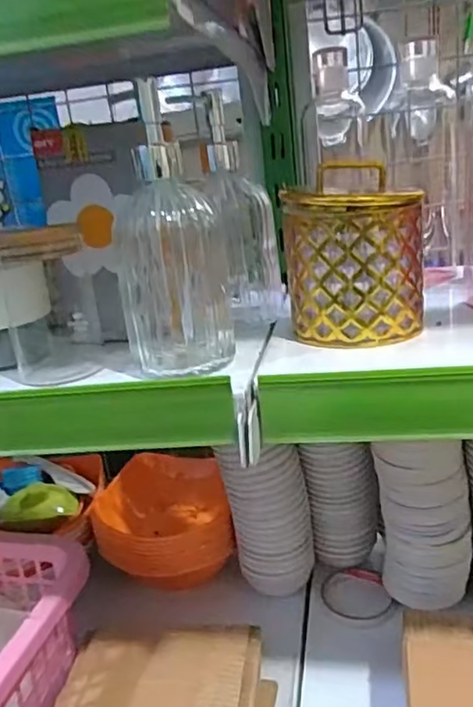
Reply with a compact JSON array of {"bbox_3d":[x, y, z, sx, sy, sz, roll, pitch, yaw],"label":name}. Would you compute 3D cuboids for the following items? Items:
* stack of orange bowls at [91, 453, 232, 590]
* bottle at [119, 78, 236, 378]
[{"bbox_3d":[-0.091,0.211,0.757,0.154,0.114,0.130,-5,19,4],"label":"stack of orange bowls"},{"bbox_3d":[-0.045,-0.074,0.411,0.074,0.188,0.068,-8,19,-3],"label":"bottle"}]

